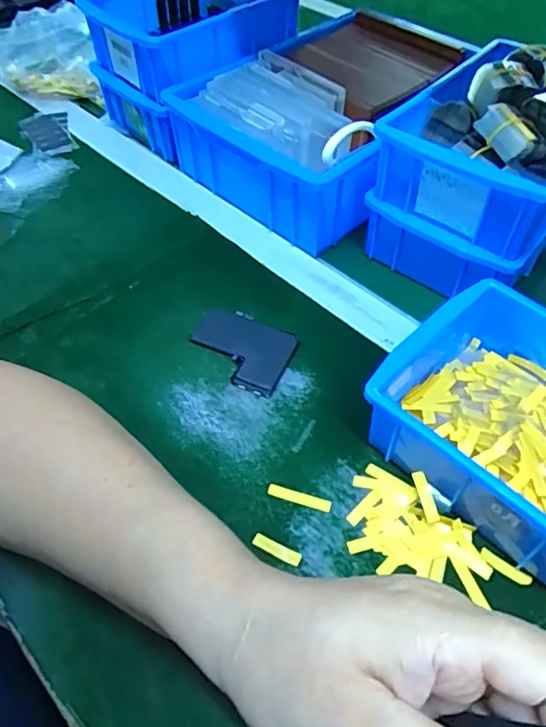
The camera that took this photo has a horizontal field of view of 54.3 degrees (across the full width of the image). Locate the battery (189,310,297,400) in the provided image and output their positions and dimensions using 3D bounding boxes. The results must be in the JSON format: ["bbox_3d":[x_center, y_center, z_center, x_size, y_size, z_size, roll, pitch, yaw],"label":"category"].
[{"bbox_3d":[-0.024,-0.012,0.401,0.080,0.007,0.057,26,55,18],"label":"battery"}]

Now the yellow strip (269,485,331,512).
[{"bbox_3d":[0.017,0.084,0.334,0.040,0.004,0.007,14,52,10],"label":"yellow strip"}]

